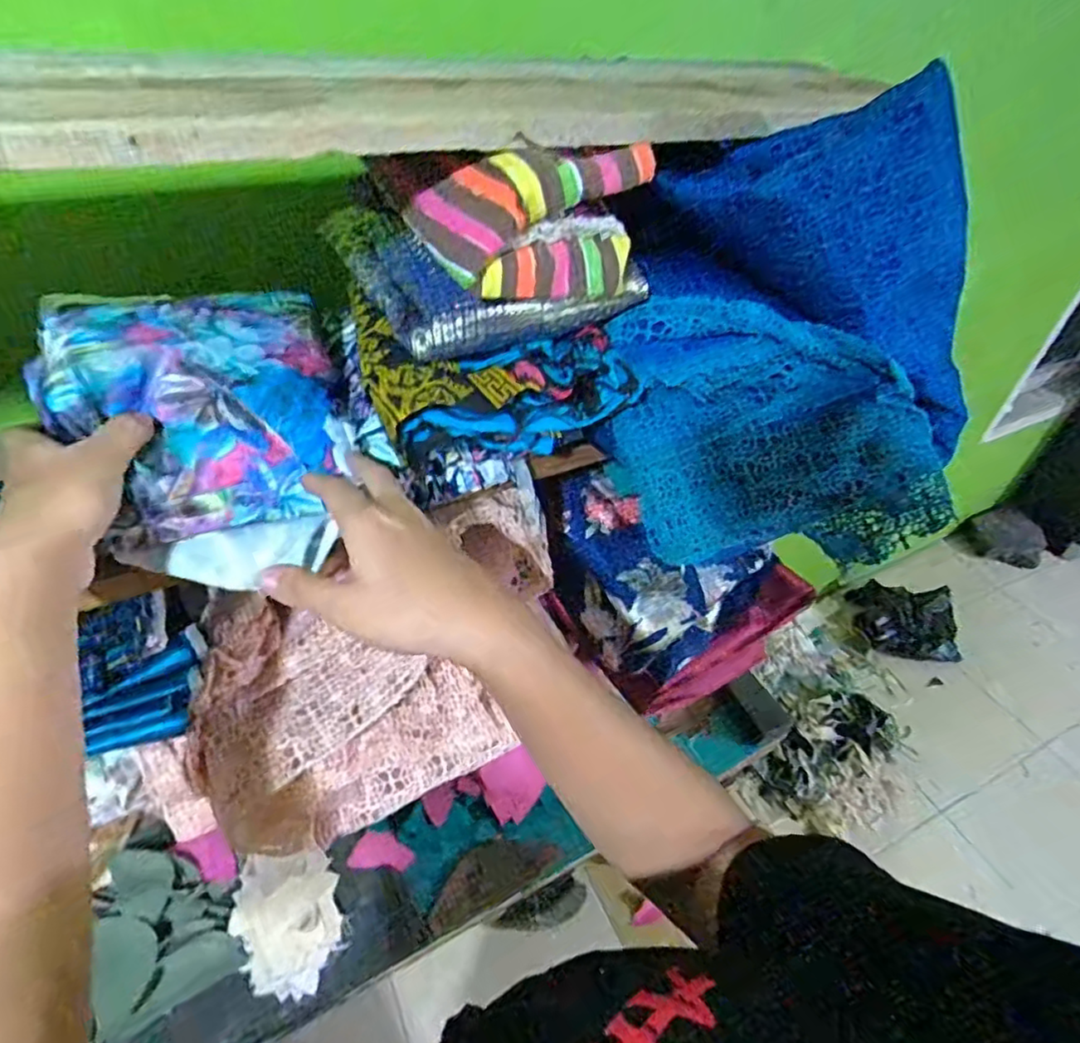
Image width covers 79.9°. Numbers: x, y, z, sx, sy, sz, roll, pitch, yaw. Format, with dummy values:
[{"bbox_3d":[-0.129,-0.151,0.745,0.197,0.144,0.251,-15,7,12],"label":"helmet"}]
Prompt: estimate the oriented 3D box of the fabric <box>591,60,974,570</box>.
[{"bbox_3d":[0.181,-0.107,0.432,0.254,0.260,0.131,-1,43,-8],"label":"fabric"}]

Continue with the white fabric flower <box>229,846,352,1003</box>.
[{"bbox_3d":[-0.253,0.401,0.652,0.098,0.026,0.137,-13,45,-20],"label":"white fabric flower"}]

